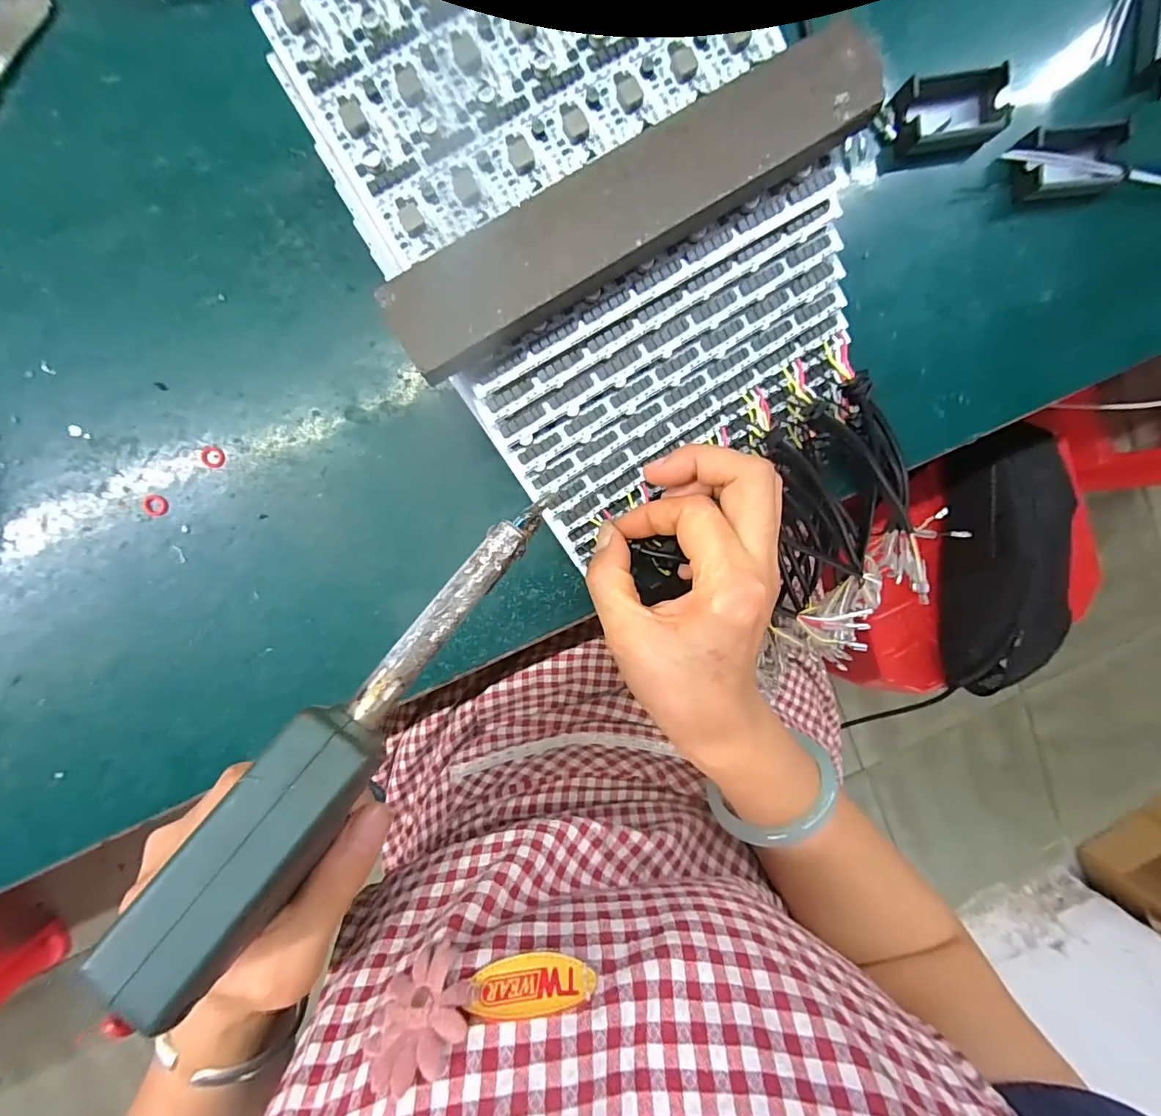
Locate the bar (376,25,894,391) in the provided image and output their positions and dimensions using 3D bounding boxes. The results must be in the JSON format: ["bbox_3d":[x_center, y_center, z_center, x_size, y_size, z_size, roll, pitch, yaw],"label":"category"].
[{"bbox_3d":[0.019,-0.130,0.187,0.194,0.017,0.033,-31,99,0],"label":"bar"}]

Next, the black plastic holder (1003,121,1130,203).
[{"bbox_3d":[0.259,-0.210,0.266,0.056,0.015,0.032,-10,99,-4],"label":"black plastic holder"}]

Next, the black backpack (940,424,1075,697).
[{"bbox_3d":[0.435,0.010,0.507,0.094,0.076,0.278,-7,98,-5],"label":"black backpack"}]

